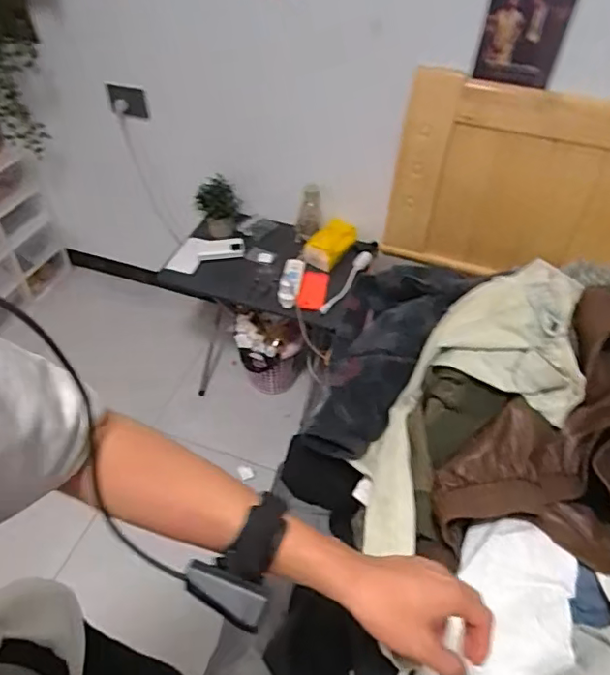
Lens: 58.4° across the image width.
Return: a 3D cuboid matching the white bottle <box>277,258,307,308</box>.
[{"bbox_3d":[-0.038,-0.162,1.558,0.051,0.055,0.184,8,49,6],"label":"white bottle"}]

